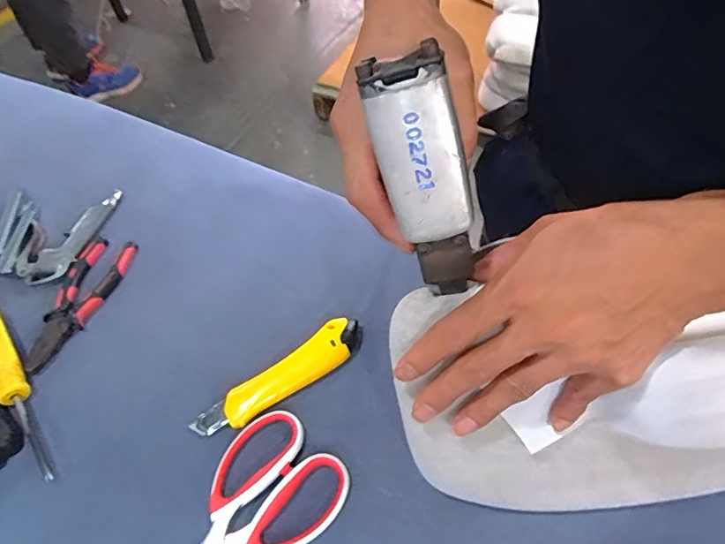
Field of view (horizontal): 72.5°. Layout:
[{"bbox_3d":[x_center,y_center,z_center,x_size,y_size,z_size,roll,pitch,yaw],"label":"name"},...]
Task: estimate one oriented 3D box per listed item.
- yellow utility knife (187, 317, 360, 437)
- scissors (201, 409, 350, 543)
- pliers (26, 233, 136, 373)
[{"bbox_3d":[-0.070,0.093,0.435,0.163,0.015,0.034,-33,59,-17],"label":"yellow utility knife"},{"bbox_3d":[-0.099,0.194,0.368,0.098,0.010,0.181,36,64,25],"label":"scissors"},{"bbox_3d":[-0.282,0.028,0.492,0.054,0.010,0.153,8,56,10],"label":"pliers"}]

